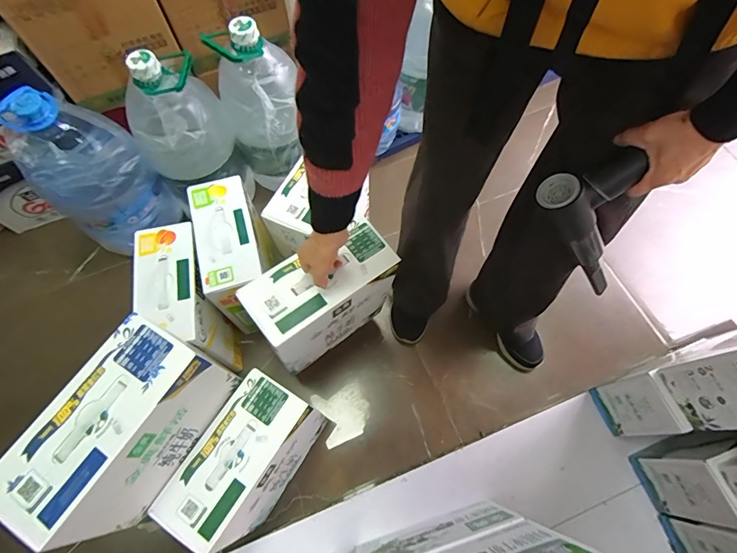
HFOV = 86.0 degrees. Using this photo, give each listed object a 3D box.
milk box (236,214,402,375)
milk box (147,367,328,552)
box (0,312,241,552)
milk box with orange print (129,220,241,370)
[{"bbox_3d":[-0.086,0.045,0.783,0.266,0.262,0.122,-36,72,-13],"label":"milk box"},{"bbox_3d":[-0.218,0.353,0.784,0.137,0.316,0.262,31,71,12],"label":"milk box"},{"bbox_3d":[-0.343,0.215,0.580,0.131,0.187,0.266,29,71,12],"label":"box"},{"bbox_3d":[-0.394,0.070,0.902,0.117,0.288,0.273,-14,68,-5],"label":"milk box with orange print"}]

